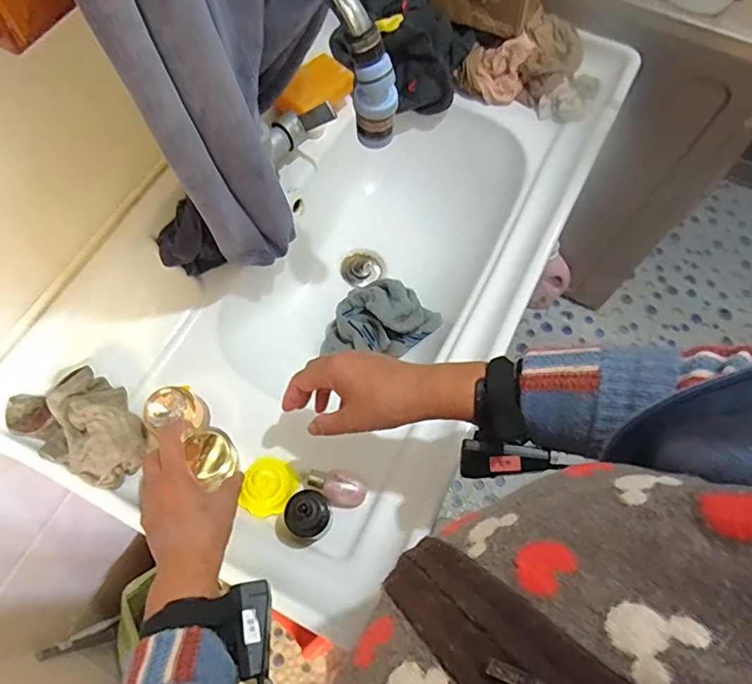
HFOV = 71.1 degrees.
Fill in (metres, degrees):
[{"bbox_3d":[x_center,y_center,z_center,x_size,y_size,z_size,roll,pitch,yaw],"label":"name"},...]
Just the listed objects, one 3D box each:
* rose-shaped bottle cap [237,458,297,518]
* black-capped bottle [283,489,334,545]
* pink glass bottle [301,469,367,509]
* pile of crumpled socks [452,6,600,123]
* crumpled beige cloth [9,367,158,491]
[{"bbox_3d":[-0.118,0.156,0.572,0.060,0.037,0.063,12,67,3],"label":"rose-shaped bottle cap"},{"bbox_3d":[-0.068,0.172,0.524,0.046,0.071,0.044,1,67,-2],"label":"black-capped bottle"},{"bbox_3d":[-0.046,0.158,0.581,0.071,0.030,0.037,22,68,7],"label":"pink glass bottle"},{"bbox_3d":[0.236,-0.427,0.803,0.208,0.065,0.141,14,67,4],"label":"pile of crumpled socks"},{"bbox_3d":[-0.313,0.087,0.564,0.141,0.057,0.096,34,70,12],"label":"crumpled beige cloth"}]

